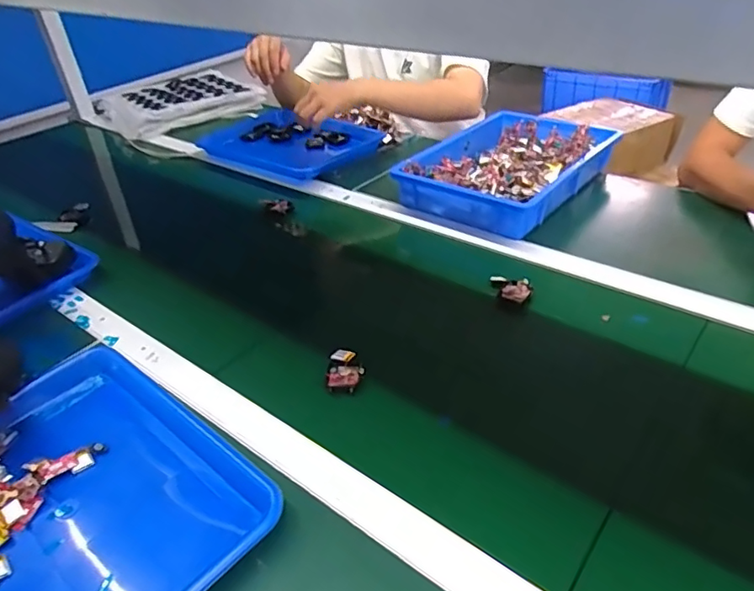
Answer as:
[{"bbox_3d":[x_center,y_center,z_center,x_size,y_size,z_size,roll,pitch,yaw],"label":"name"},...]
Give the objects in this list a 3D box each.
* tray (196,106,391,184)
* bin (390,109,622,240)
[{"bbox_3d":[-0.179,-0.313,1.142,0.252,0.048,0.360,-31,45,-33],"label":"tray"},{"bbox_3d":[0.226,-0.216,0.944,0.244,0.070,0.362,26,45,33],"label":"bin"}]

